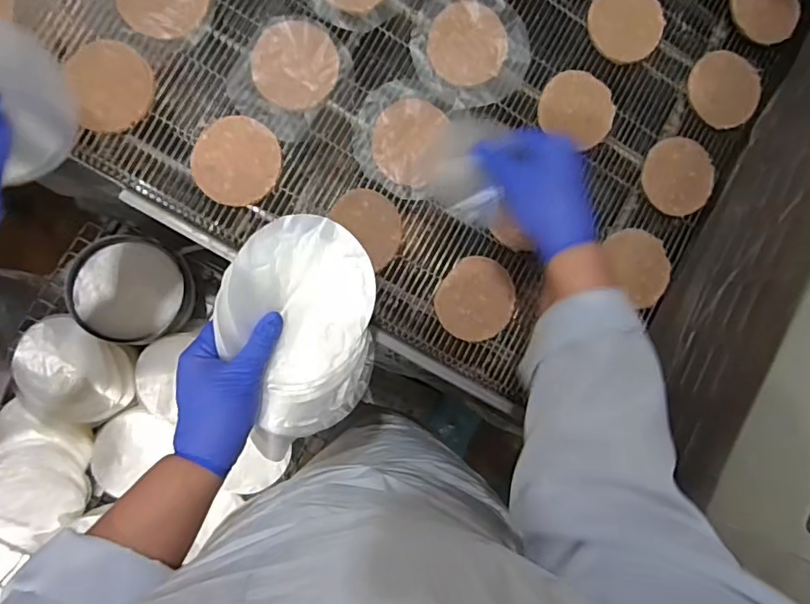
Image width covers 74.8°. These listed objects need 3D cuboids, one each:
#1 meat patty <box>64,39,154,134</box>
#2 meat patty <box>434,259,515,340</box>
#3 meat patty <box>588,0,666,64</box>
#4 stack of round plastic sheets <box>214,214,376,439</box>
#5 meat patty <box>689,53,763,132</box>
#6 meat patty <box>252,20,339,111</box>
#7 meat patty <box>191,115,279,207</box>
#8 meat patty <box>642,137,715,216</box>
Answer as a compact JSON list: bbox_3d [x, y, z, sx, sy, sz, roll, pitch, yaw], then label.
[{"bbox_3d":[-0.270,-0.201,0.491,0.066,0.013,0.078,-14,91,-9],"label":"meat patty"},{"bbox_3d":[0.074,-0.002,0.545,0.077,0.010,0.082,0,89,-9],"label":"meat patty"},{"bbox_3d":[0.242,-0.307,0.581,0.080,0.012,0.083,0,89,-9],"label":"meat patty"},{"bbox_3d":[-0.085,0.021,0.428,0.119,0.034,0.173,1,89,-9],"label":"stack of round plastic sheets"},{"bbox_3d":[0.363,-0.243,0.598,0.084,0.015,0.082,0,89,-9],"label":"meat patty"},{"bbox_3d":[-0.108,-0.234,0.523,0.079,0.006,0.082,0,89,-9],"label":"meat patty"},{"bbox_3d":[-0.163,-0.136,0.512,0.079,0.009,0.082,0,89,-9],"label":"meat patty"},{"bbox_3d":[0.302,-0.138,0.587,0.078,0.013,0.082,0,89,-9],"label":"meat patty"}]

